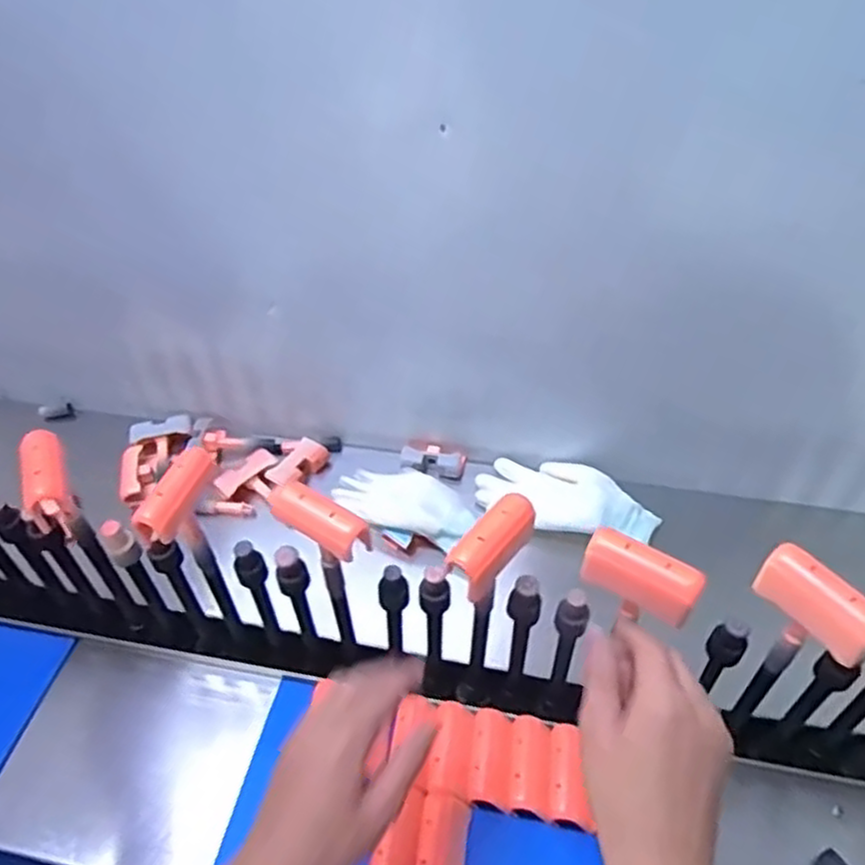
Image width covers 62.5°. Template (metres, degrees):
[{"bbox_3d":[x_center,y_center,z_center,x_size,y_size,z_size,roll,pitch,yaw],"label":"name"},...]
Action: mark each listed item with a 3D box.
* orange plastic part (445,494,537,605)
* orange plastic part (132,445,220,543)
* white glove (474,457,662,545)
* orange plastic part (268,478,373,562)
[{"bbox_3d":[0.044,0.079,0.505,0.030,0.032,0.080,30,54,29],"label":"orange plastic part"},{"bbox_3d":[-0.192,0.046,0.537,0.025,0.027,0.077,13,47,15],"label":"orange plastic part"},{"bbox_3d":[0.151,0.074,0.817,0.209,0.035,0.105,17,48,19],"label":"white glove"},{"bbox_3d":[-0.081,0.064,0.516,0.083,0.028,0.028,23,51,24],"label":"orange plastic part"}]

